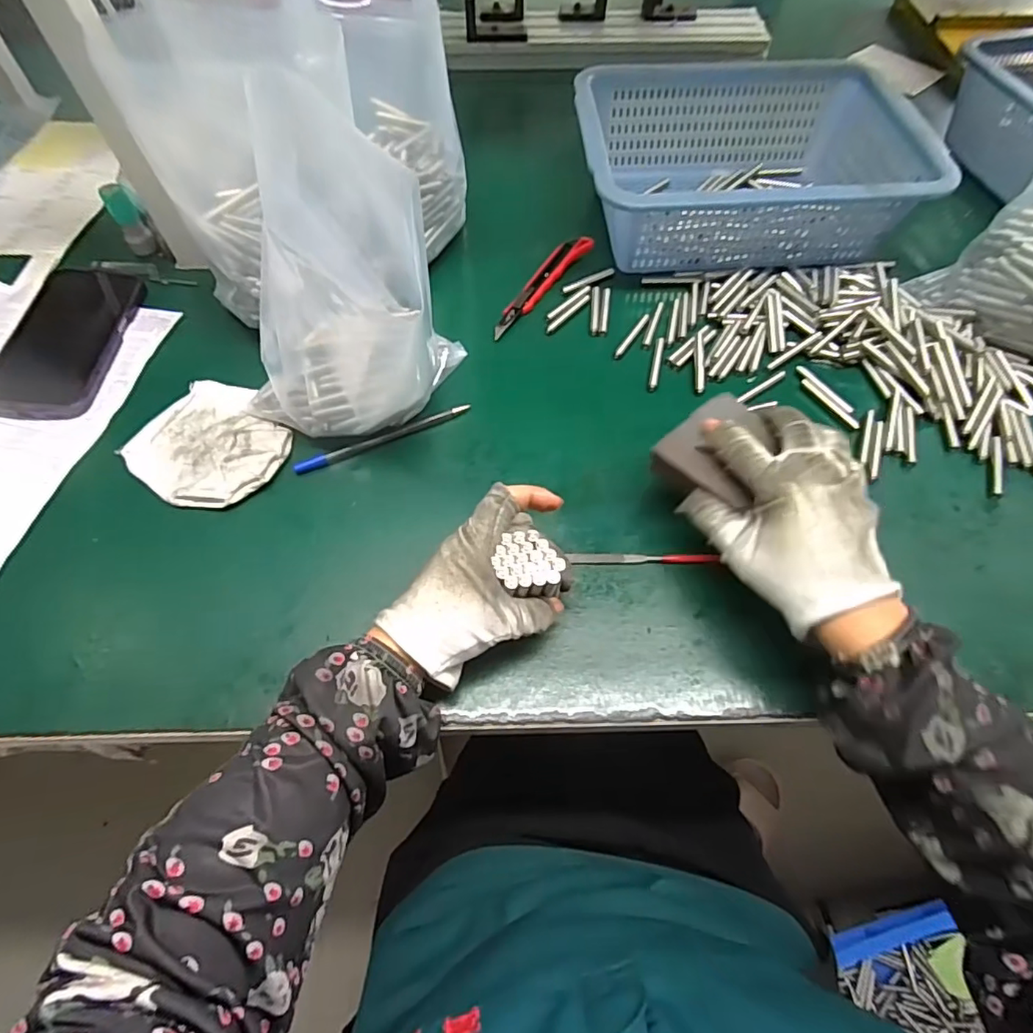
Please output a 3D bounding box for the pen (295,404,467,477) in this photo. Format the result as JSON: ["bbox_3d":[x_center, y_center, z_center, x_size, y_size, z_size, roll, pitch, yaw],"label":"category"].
[{"bbox_3d":[-0.105,-0.063,0.442,0.139,0.012,0.012,-22,62,-12],"label":"pen"}]

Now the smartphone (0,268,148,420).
[{"bbox_3d":[-0.389,-0.154,0.488,0.083,0.015,0.171,-2,60,-1],"label":"smartphone"}]

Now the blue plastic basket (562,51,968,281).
[{"bbox_3d":[0.209,-0.334,0.547,0.298,0.096,0.235,0,59,0],"label":"blue plastic basket"}]

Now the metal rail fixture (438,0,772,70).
[{"bbox_3d":[0.120,-0.670,0.750,0.441,0.102,0.102,-5,60,-3],"label":"metal rail fixture"}]

